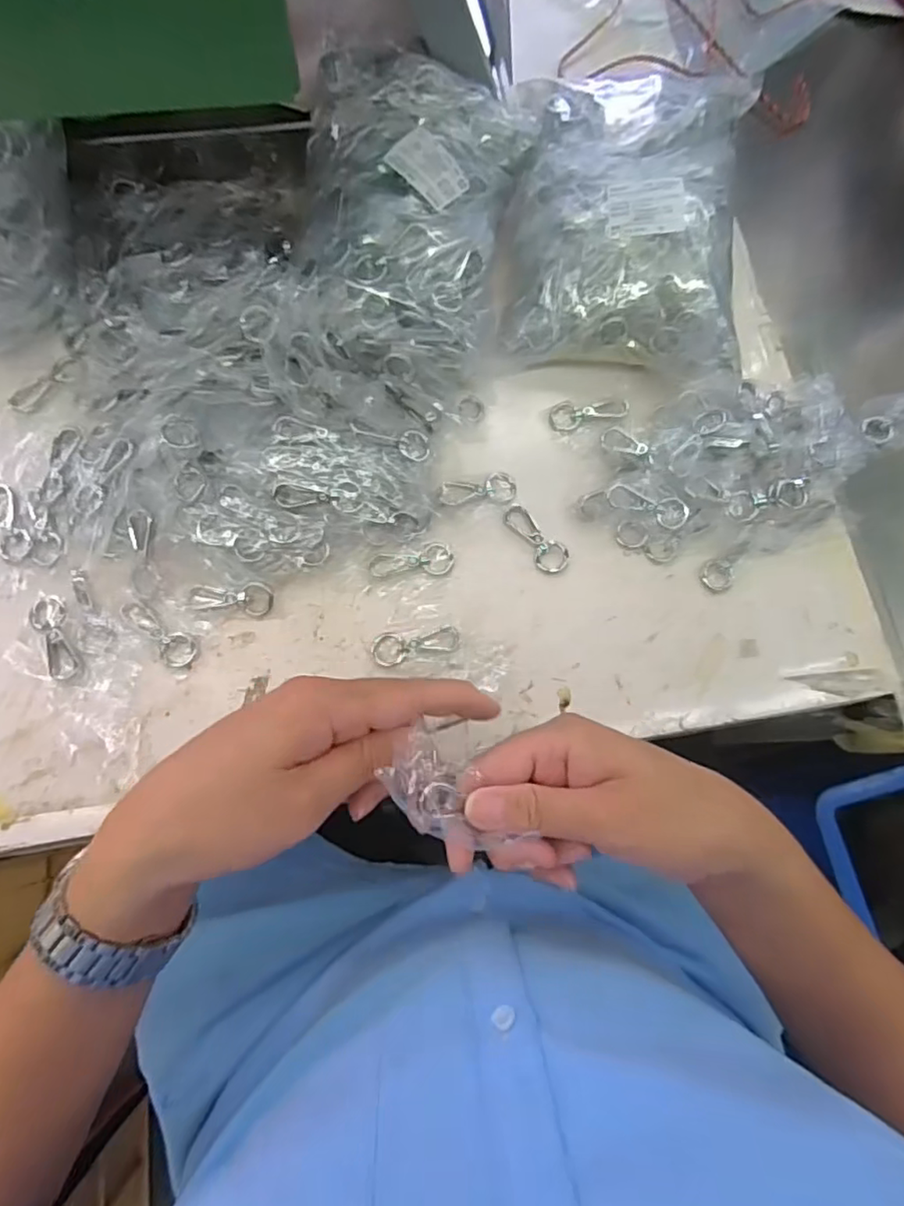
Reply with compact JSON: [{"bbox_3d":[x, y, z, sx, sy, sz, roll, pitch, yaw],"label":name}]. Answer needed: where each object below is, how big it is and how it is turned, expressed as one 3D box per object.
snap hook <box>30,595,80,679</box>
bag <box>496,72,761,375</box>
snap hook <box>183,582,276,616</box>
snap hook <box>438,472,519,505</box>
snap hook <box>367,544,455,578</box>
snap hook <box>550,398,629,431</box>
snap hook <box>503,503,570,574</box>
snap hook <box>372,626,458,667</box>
[{"bbox_3d":[-0.253,0.021,0.377,0.021,0.007,0.057,-20,78,-9],"label":"snap hook"},{"bbox_3d":[0.128,-0.284,0.434,0.165,0.067,0.226,4,75,-3],"label":"bag"},{"bbox_3d":[-0.146,-0.003,0.391,0.054,0.007,0.021,1,76,-4],"label":"snap hook"},{"bbox_3d":[0.020,-0.080,0.418,0.056,0.005,0.025,-13,77,-7],"label":"snap hook"},{"bbox_3d":[-0.027,-0.028,0.406,0.058,0.004,0.022,-9,77,-7],"label":"snap hook"},{"bbox_3d":[0.103,-0.144,0.442,0.057,0.008,0.022,-12,77,-7],"label":"snap hook"},{"bbox_3d":[0.058,-0.046,0.420,0.024,0.006,0.058,-43,83,-13],"label":"snap hook"},{"bbox_3d":[-0.024,0.028,0.390,0.058,0.004,0.022,-5,76,-6],"label":"snap hook"}]

